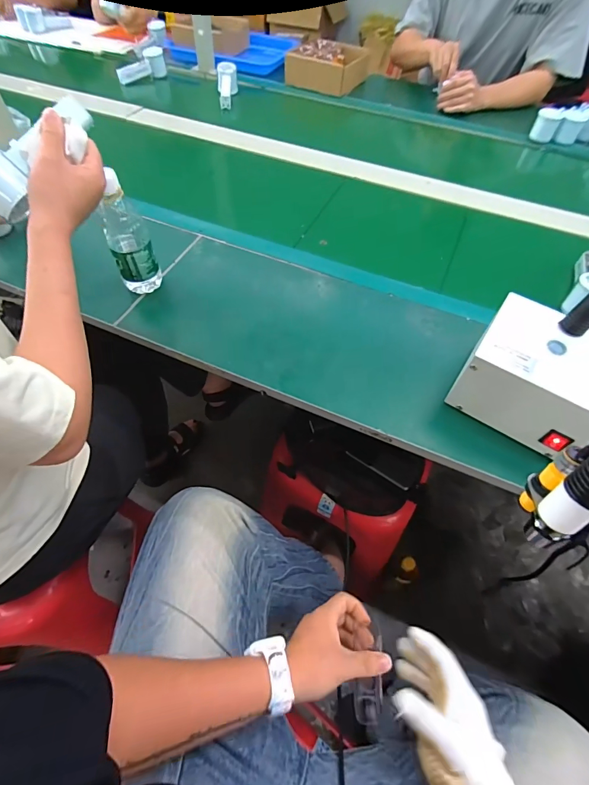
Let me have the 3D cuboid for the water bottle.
[{"bbox_3d":[-0.245,-0.224,0.565,0.059,0.187,0.059,-21,59,-15],"label":"water bottle"}]

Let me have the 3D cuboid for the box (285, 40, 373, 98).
[{"bbox_3d":[0.104,-0.988,1.160,0.217,0.091,0.204,20,58,11],"label":"box"}]

